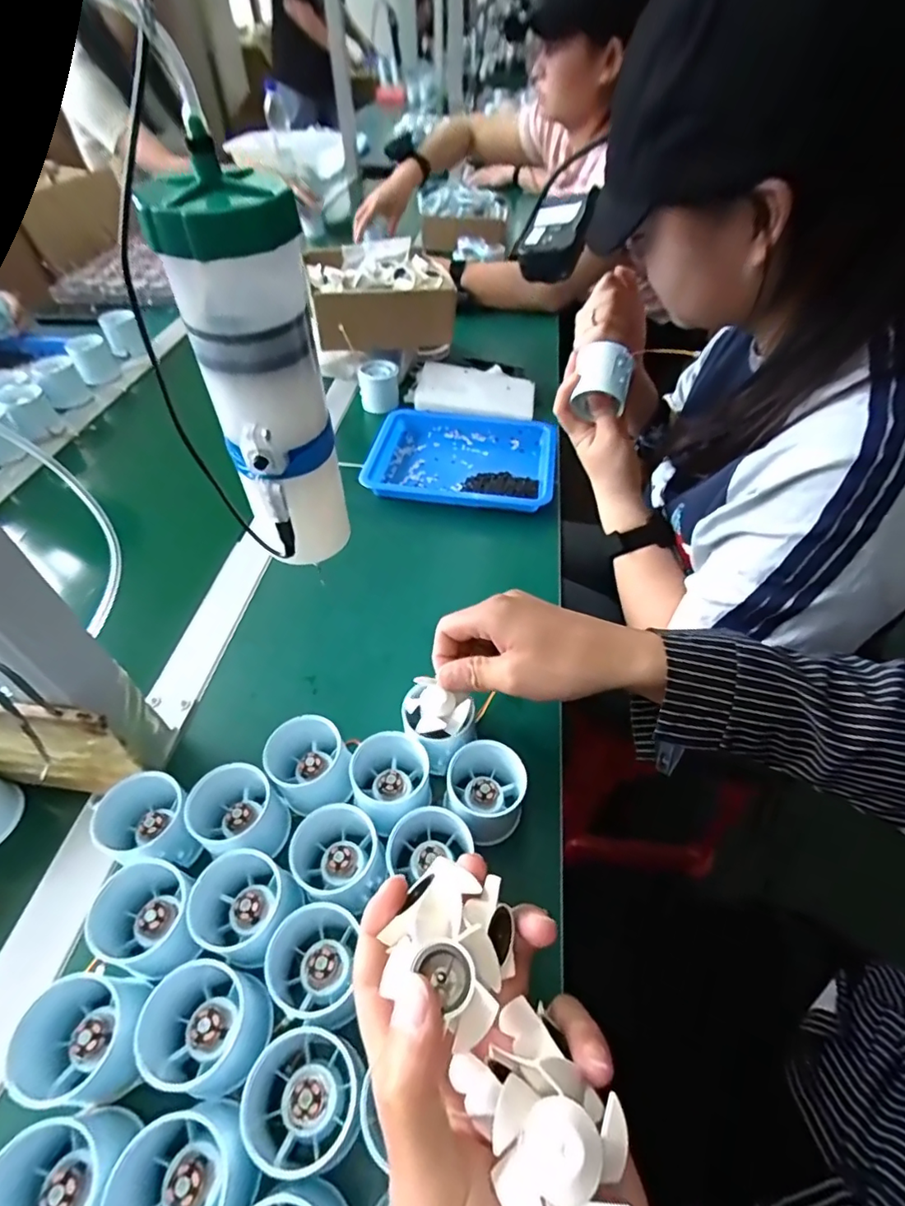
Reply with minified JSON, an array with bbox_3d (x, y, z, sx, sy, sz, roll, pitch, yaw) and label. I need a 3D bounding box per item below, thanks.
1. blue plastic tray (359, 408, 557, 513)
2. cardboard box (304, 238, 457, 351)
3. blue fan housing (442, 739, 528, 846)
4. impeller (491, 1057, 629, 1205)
[{"bbox_3d":[0.013,-0.178,0.653,0.218,0.029,0.177,8,50,8],"label":"blue plastic tray"},{"bbox_3d":[-0.109,-0.443,0.772,0.186,0.089,0.187,-11,50,-9],"label":"cardboard box"},{"bbox_3d":[0.022,0.126,0.369,0.059,0.040,0.056,32,56,25],"label":"blue fan housing"},{"bbox_3d":[0.034,0.174,0.172,0.041,0.016,0.040,8,50,7],"label":"impeller"}]

